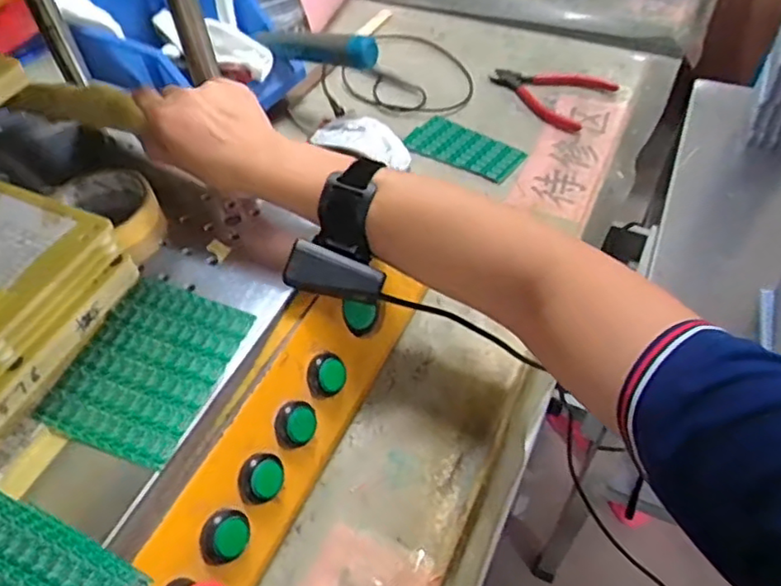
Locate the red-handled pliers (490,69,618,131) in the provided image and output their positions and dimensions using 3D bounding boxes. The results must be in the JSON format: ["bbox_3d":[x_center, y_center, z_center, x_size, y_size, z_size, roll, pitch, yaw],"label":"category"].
[{"bbox_3d":[0.186,-0.251,0.753,0.141,0.024,0.112,31,59,24],"label":"red-handled pliers"}]

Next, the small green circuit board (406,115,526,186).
[{"bbox_3d":[0.082,-0.159,0.696,0.126,0.010,0.067,29,56,21],"label":"small green circuit board"}]

